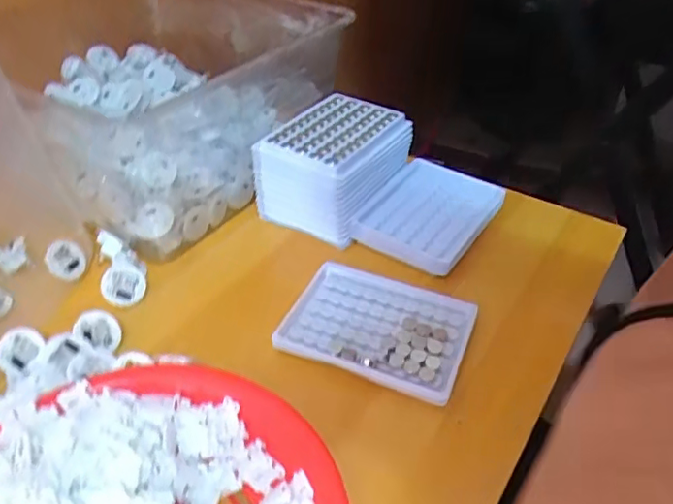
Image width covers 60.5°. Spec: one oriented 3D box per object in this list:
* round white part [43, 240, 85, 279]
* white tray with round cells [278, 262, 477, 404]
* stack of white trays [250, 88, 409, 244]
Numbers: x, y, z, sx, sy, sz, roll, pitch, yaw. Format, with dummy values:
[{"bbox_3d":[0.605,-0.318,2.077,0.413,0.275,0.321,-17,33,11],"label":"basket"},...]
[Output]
[{"bbox_3d":[-0.218,0.007,0.465,0.031,0.013,0.032,-38,97,-44],"label":"round white part"},{"bbox_3d":[0.030,0.053,0.424,0.129,0.009,0.092,17,42,16],"label":"white tray with round cells"},{"bbox_3d":[-0.002,-0.085,0.537,0.098,0.077,0.122,23,44,23],"label":"stack of white trays"}]

